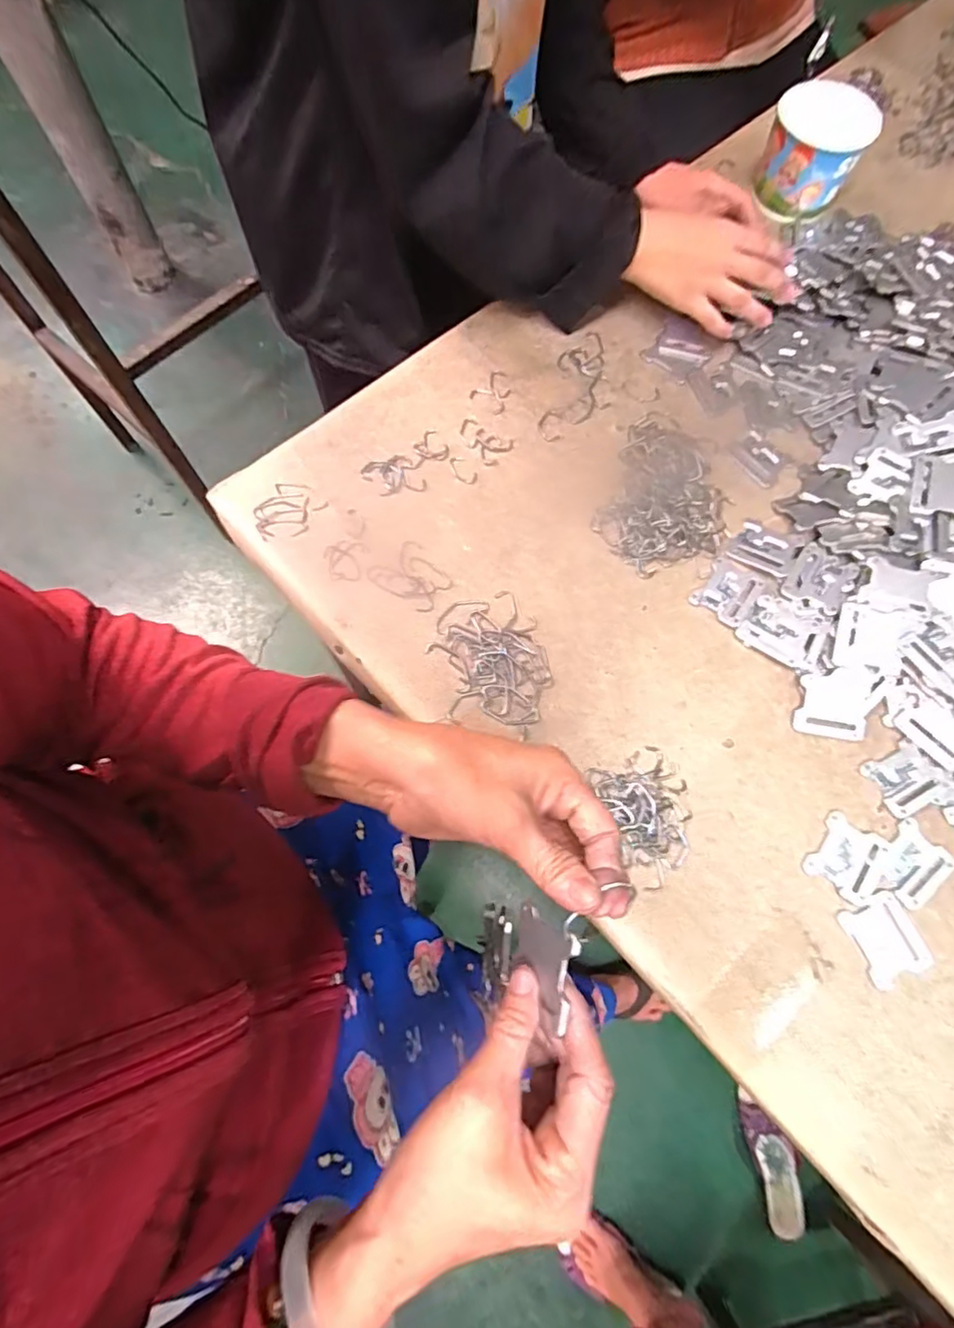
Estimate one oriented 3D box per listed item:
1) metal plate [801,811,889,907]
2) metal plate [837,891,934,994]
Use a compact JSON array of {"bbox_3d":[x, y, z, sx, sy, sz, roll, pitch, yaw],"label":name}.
[{"bbox_3d":[0.259,0.135,0.411,0.044,0.004,0.051,36,74,10],"label":"metal plate"},{"bbox_3d":[0.275,0.185,0.394,0.045,0.004,0.050,-21,73,-9],"label":"metal plate"}]

